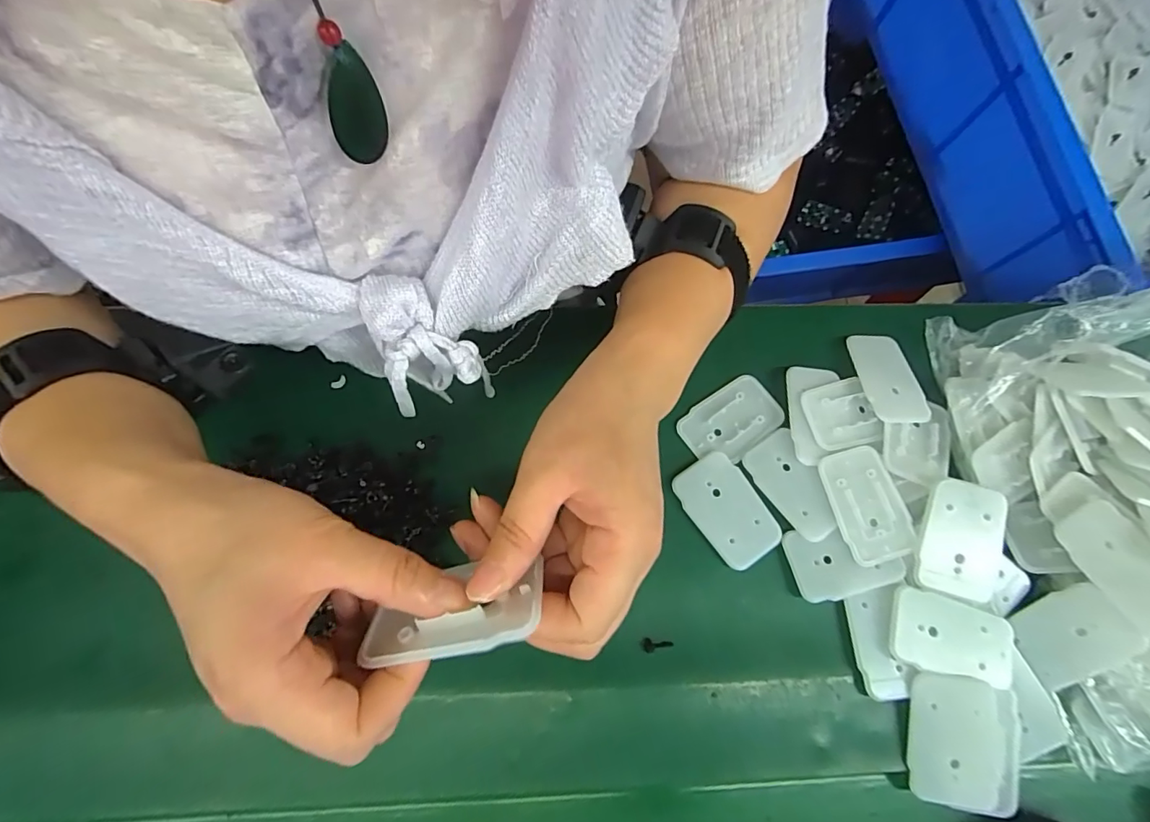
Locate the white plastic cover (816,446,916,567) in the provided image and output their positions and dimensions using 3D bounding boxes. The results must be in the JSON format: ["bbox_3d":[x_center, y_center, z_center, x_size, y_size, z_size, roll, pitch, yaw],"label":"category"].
[{"bbox_3d":[0.181,0.058,0.309,0.041,0.006,0.068,-11,76,-6],"label":"white plastic cover"}]

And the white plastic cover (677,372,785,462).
[{"bbox_3d":[0.105,0.007,0.336,0.067,0.008,0.044,-34,79,-12],"label":"white plastic cover"}]

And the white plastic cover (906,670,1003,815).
[{"bbox_3d":[0.208,0.180,0.272,0.044,0.006,0.066,5,82,14],"label":"white plastic cover"}]

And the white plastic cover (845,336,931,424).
[{"bbox_3d":[0.213,-0.023,0.338,0.037,0.006,0.065,-3,62,-4],"label":"white plastic cover"}]

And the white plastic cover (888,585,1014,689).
[{"bbox_3d":[0.215,0.131,0.284,0.062,0.012,0.041,21,75,2],"label":"white plastic cover"}]

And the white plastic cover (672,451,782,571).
[{"bbox_3d":[0.096,0.062,0.314,0.043,0.004,0.068,-32,79,-11],"label":"white plastic cover"}]

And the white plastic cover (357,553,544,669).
[{"bbox_3d":[-0.047,0.075,0.190,0.067,0.008,0.036,-12,30,8],"label":"white plastic cover"}]

